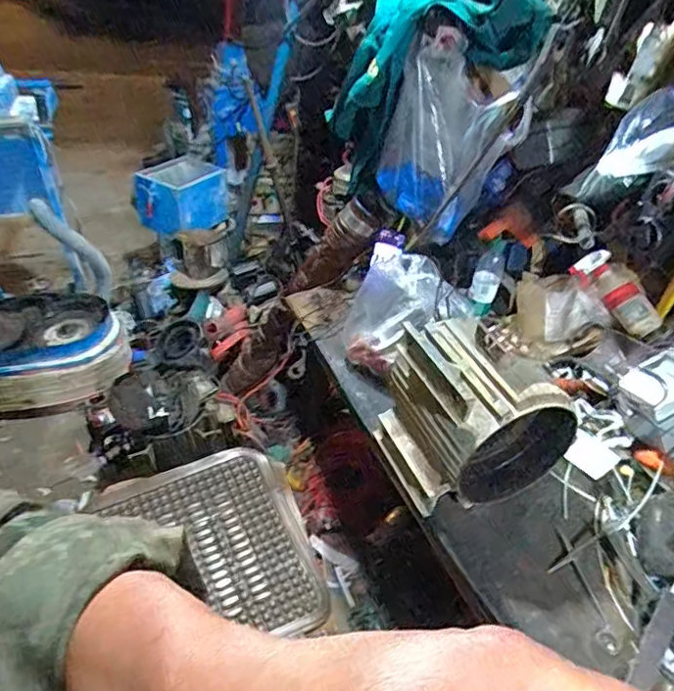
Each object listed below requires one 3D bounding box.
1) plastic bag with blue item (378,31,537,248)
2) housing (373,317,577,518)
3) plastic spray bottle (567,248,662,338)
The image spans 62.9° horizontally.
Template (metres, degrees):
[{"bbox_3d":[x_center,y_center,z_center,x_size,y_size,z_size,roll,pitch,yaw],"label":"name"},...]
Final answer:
[{"bbox_3d":[0.256,-0.456,1.248,0.303,0.383,0.117,28,43,27],"label":"plastic bag with blue item"},{"bbox_3d":[0.230,0.112,0.955,0.226,0.271,0.253,-15,42,-24],"label":"housing"},{"bbox_3d":[0.619,-0.120,1.218,0.072,0.081,0.222,-14,56,-23],"label":"plastic spray bottle"}]

